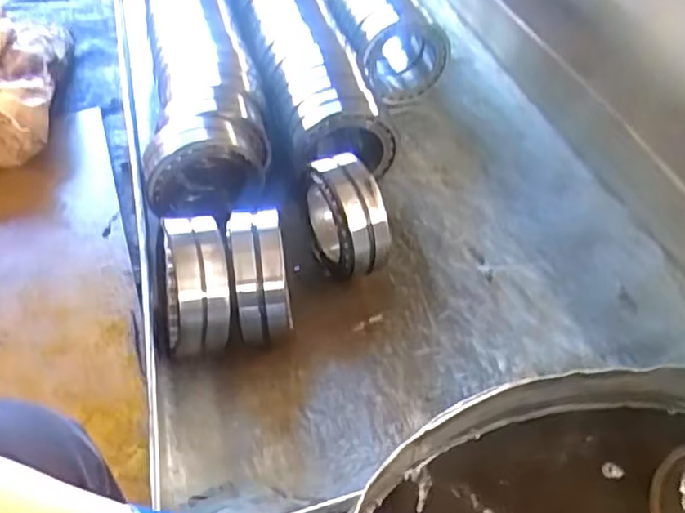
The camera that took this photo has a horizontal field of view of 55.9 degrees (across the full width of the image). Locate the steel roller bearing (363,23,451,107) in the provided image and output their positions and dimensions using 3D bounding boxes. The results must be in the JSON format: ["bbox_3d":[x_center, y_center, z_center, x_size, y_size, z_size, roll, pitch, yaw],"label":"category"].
[{"bbox_3d":[0.107,-0.346,1.126,0.149,0.139,0.041,-31,39,1],"label":"steel roller bearing"}]

